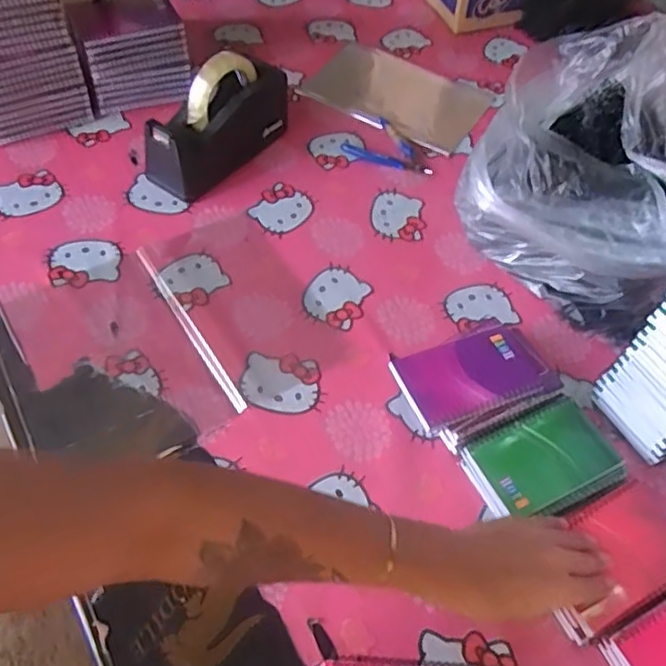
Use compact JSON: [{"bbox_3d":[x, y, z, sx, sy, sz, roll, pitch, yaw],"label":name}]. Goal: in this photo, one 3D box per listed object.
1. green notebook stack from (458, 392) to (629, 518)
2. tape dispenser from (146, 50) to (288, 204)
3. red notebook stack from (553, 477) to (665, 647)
[{"bbox_3d":[0.201,0.127,0.622,0.139,0.036,0.097,-21,59,-18],"label":"green notebook stack"},{"bbox_3d":[-0.137,-0.264,0.809,0.065,0.123,0.206,35,60,19],"label":"tape dispenser"},{"bbox_3d":[0.244,0.197,0.568,0.135,0.026,0.090,-23,59,-19],"label":"red notebook stack"}]

